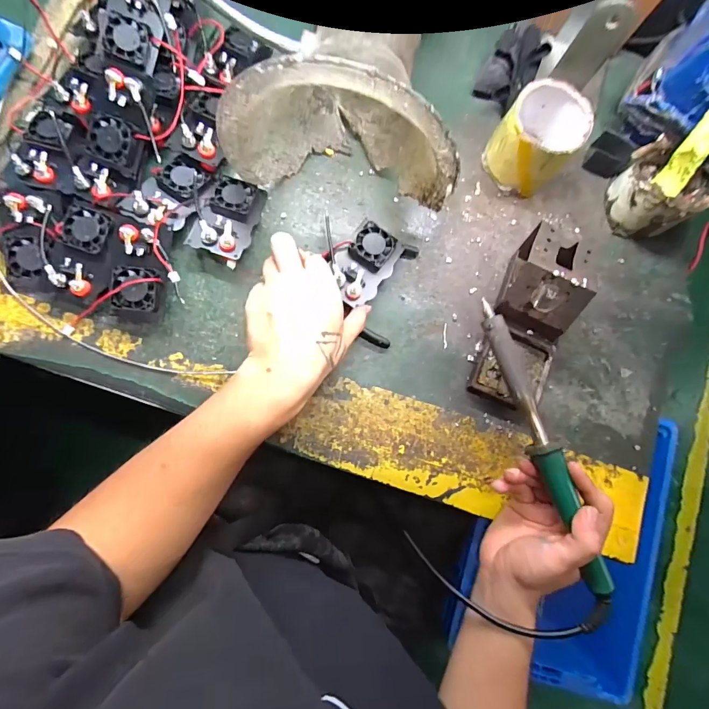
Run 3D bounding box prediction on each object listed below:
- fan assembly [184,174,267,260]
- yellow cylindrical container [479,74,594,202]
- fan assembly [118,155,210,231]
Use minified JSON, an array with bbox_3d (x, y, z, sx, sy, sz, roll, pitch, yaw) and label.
[{"bbox_3d":[-0.130,-0.142,0.408,0.055,0.029,0.086,14,81,-3],"label":"fan assembly"},{"bbox_3d":[0.195,-0.232,0.431,0.076,0.073,0.083,1,82,-5],"label":"yellow cylindrical container"},{"bbox_3d":[-0.188,-0.168,0.401,0.058,0.020,0.082,25,81,-1],"label":"fan assembly"}]

